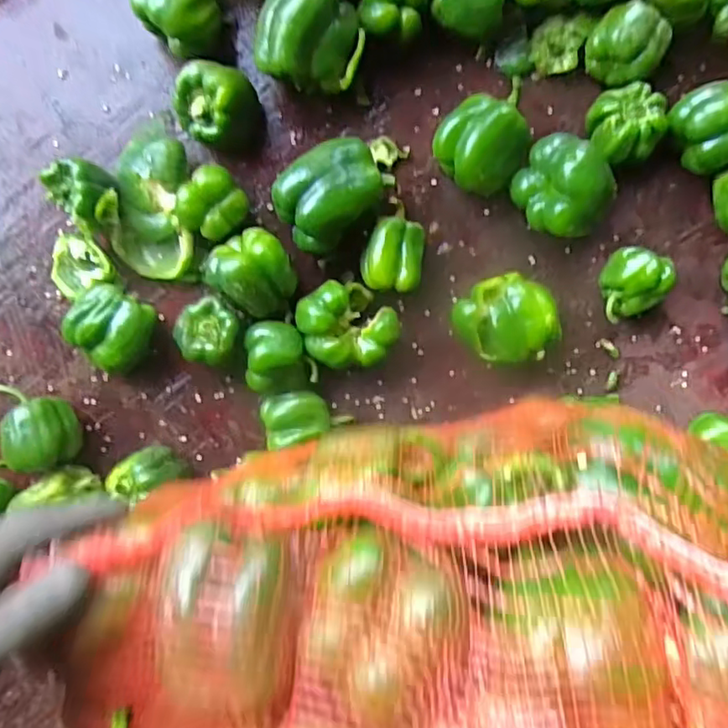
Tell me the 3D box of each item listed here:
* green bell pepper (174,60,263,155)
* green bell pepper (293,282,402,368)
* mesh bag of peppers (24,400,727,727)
[{"bbox_3d":[-0.141,-0.249,0.609,0.069,0.072,0.074,0,93,3],"label":"green bell pepper"},{"bbox_3d":[-0.018,-0.037,0.618,0.092,0.063,0.080,36,94,0],"label":"green bell pepper"},{"bbox_3d":[0.048,0.160,0.293,0.334,0.140,0.254,-13,92,3],"label":"mesh bag of peppers"}]

